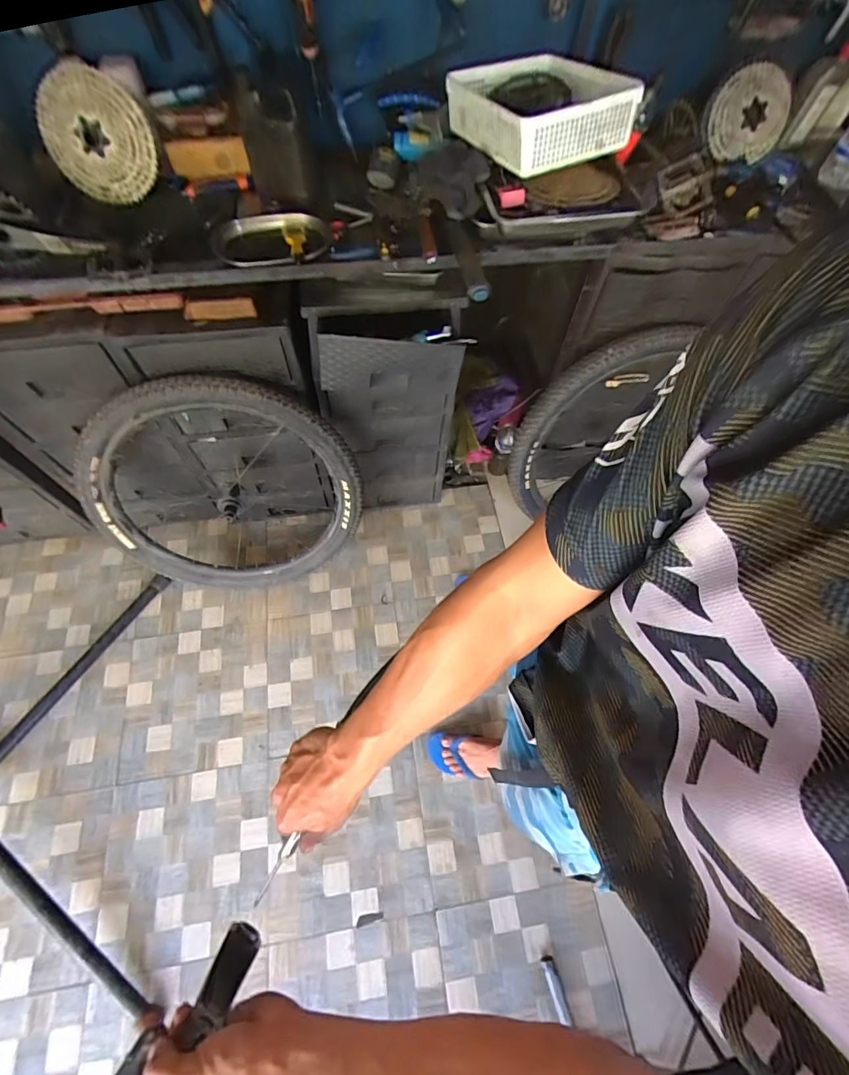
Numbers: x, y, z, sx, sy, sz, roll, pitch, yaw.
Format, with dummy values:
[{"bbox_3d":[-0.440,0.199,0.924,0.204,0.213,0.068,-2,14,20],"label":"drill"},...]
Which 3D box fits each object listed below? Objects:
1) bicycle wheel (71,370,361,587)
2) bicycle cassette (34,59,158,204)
[{"bbox_3d":[-0.523,-0.115,1.241,0.681,0.682,0.096,7,41,-20],"label":"bicycle wheel"},{"bbox_3d":[-0.620,-0.756,0.864,0.196,0.195,0.032,-2,51,-2],"label":"bicycle cassette"}]

